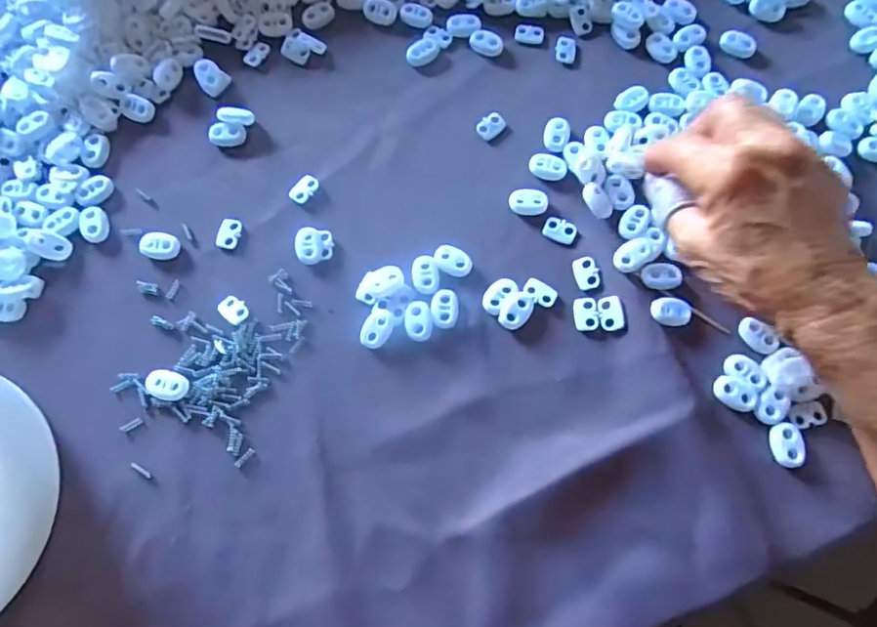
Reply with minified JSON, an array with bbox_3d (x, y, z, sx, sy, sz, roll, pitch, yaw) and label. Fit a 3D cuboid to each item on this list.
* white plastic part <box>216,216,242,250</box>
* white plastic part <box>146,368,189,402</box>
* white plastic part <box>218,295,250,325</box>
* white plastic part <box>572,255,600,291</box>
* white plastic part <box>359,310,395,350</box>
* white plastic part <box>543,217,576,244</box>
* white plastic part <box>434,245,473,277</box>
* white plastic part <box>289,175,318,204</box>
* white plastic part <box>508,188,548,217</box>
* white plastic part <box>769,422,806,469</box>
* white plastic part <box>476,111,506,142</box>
[{"bbox_3d":[-0.124,-0.048,0.336,0.013,0.004,0.019,16,73,5],"label":"white plastic part"},{"bbox_3d":[-0.148,0.039,0.308,0.022,0.004,0.016,11,73,4],"label":"white plastic part"},{"bbox_3d":[-0.117,-0.002,0.321,0.018,0.004,0.013,32,76,10],"label":"white plastic part"},{"bbox_3d":[0.084,-0.023,0.323,0.013,0.004,0.019,-8,73,-2],"label":"white plastic part"},{"bbox_3d":[-0.034,0.008,0.316,0.015,0.004,0.023,27,75,8],"label":"white plastic part"},{"bbox_3d":[0.071,-0.049,0.332,0.019,0.004,0.013,23,74,7],"label":"white plastic part"},{"bbox_3d":[0.008,-0.031,0.326,0.022,0.004,0.016,31,75,10],"label":"white plastic part"},{"bbox_3d":[-0.082,-0.076,0.344,0.012,0.004,0.018,38,77,11],"label":"white plastic part"},{"bbox_3d":[0.054,-0.067,0.337,0.022,0.004,0.016,1,73,1],"label":"white plastic part"},{"bbox_3d":[0.181,0.068,0.295,0.015,0.006,0.022,6,73,2],"label":"white plastic part"},{"bbox_3d":[0.033,-0.118,0.353,0.019,0.004,0.014,-44,77,-12],"label":"white plastic part"}]

